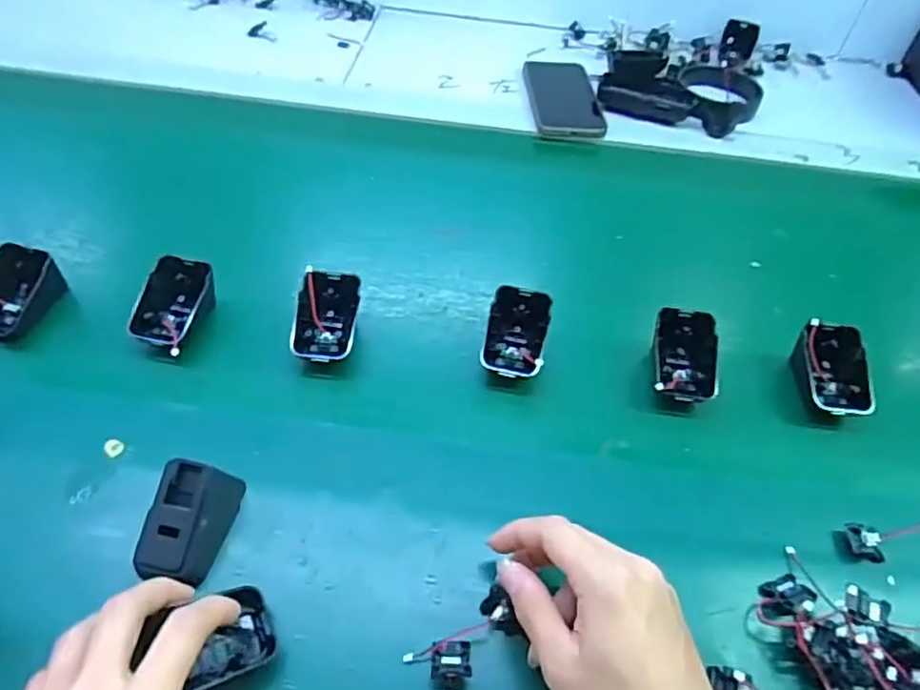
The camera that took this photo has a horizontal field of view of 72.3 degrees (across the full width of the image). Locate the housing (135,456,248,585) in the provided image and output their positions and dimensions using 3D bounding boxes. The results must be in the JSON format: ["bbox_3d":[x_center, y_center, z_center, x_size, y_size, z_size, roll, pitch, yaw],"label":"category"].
[{"bbox_3d":[-0.155,0.098,0.358,0.038,0.038,0.062,12,49,5],"label":"housing"}]

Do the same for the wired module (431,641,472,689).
[{"bbox_3d":[-0.002,0.185,0.319,0.021,0.010,0.066,-1,49,-7],"label":"wired module"}]

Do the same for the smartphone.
[{"bbox_3d":[0.120,-0.292,0.739,0.079,0.008,0.161,1,50,-3],"label":"smartphone"}]

